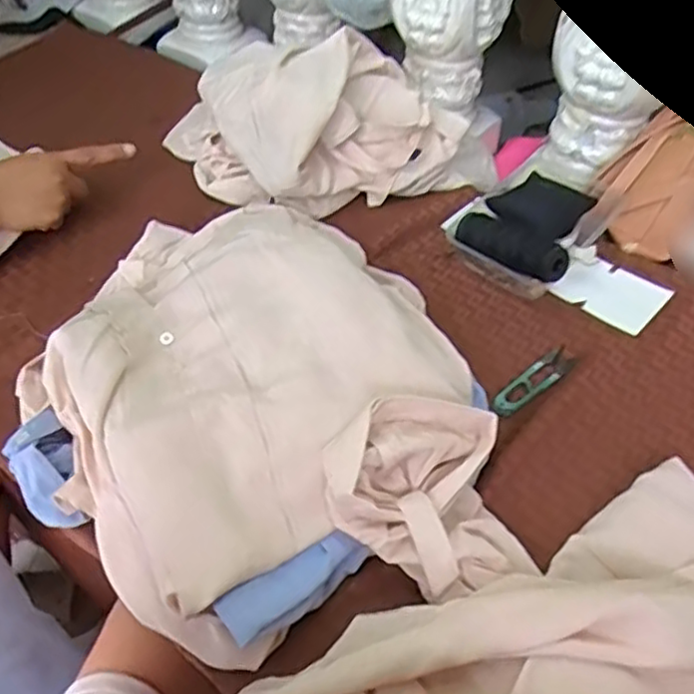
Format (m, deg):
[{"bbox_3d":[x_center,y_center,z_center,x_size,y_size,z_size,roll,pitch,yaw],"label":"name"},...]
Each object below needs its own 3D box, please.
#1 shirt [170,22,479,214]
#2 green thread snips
[{"bbox_3d":[-0.032,-0.257,0.755,0.326,0.119,0.209,-9,48,-9],"label":"shirt"},{"bbox_3d":[0.163,0.030,0.597,0.103,0.006,0.025,-34,56,-27],"label":"green thread snips"}]

